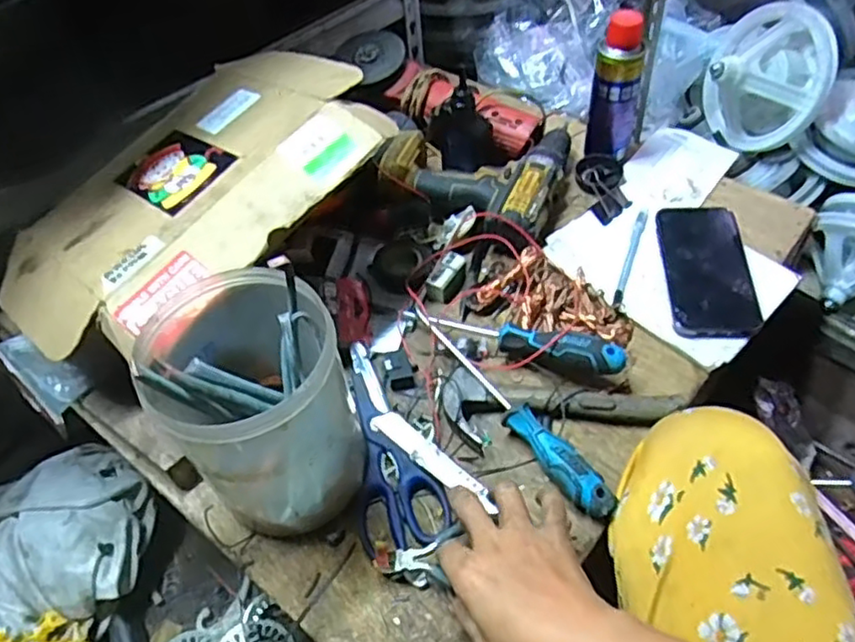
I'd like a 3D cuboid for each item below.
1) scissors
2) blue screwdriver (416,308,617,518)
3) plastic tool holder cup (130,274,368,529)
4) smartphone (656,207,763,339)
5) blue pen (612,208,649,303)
[{"bbox_3d":[-0.046,0.107,0.584,0.073,0.016,0.197,-20,52,-10],"label":"scissors"},{"bbox_3d":[0.072,0.074,0.588,0.030,0.029,0.245,-30,55,-18],"label":"blue screwdriver"},{"bbox_3d":[-0.126,0.064,0.514,0.122,0.172,0.138,-24,53,-13],"label":"plastic tool holder cup"},{"bbox_3d":[0.280,-0.054,0.667,0.079,0.010,0.165,-2,54,9],"label":"smartphone"},{"bbox_3d":[0.211,-0.070,0.692,0.011,0.006,0.134,16,55,17],"label":"blue pen"}]

